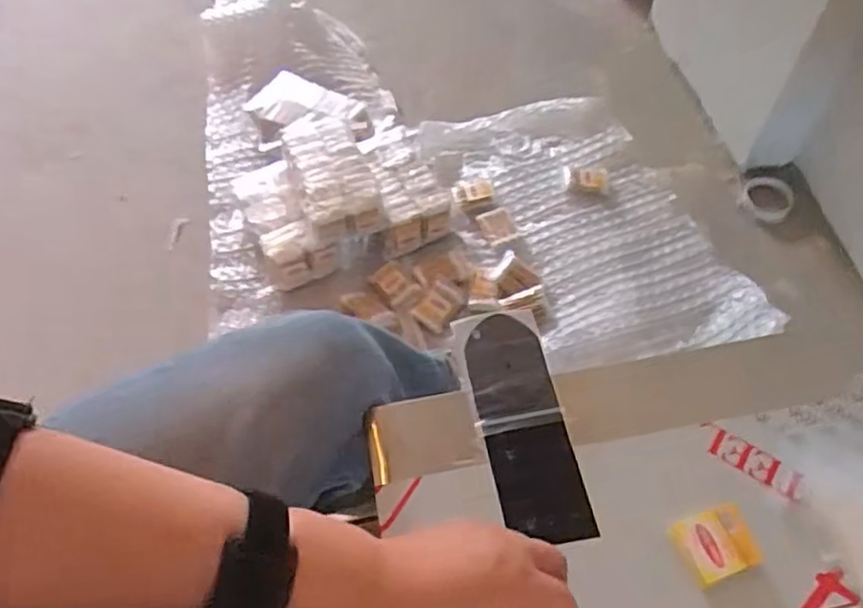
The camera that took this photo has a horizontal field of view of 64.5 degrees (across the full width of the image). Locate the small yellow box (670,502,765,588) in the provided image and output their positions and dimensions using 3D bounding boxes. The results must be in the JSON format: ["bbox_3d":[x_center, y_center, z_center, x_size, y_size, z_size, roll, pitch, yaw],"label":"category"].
[{"bbox_3d":[0.187,0.158,0.447,0.051,0.013,0.040,-19,59,-10],"label":"small yellow box"}]

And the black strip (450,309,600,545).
[{"bbox_3d":[0.065,0.084,0.506,0.065,0.009,0.179,-10,58,-4],"label":"black strip"}]

